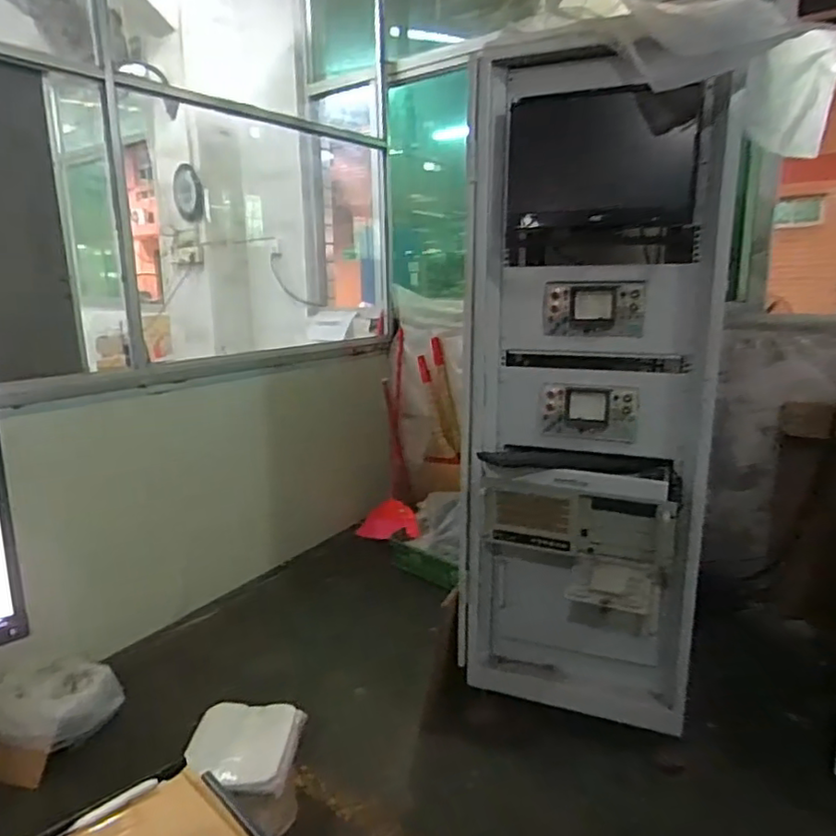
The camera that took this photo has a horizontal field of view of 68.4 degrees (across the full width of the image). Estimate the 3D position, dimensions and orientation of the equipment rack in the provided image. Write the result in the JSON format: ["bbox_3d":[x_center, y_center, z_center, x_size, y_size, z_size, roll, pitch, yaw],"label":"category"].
[{"bbox_3d":[0.482,-0.019,1.767,0.603,1.709,0.573,4,13,19],"label":"equipment rack"}]

